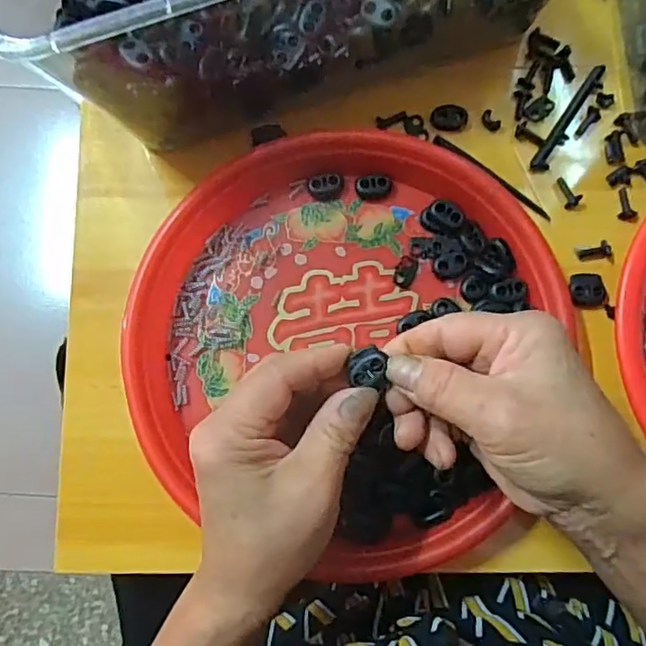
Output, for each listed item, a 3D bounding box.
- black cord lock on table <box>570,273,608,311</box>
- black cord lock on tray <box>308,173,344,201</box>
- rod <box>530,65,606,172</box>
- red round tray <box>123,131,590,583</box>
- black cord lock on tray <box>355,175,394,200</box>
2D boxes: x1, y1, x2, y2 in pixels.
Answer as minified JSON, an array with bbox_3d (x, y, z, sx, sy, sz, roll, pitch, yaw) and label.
[{"bbox_3d":[0.153,-0.018,0.346,0.022,0.009,0.021,-1,82,4],"label":"black cord lock on table"},{"bbox_3d":[0.002,-0.081,0.355,0.021,0.008,0.014,1,81,1],"label":"black cord lock on tray"},{"bbox_3d":[0.148,-0.122,0.356,0.010,0.004,0.076,34,83,5],"label":"rod"},{"bbox_3d":[0.010,0.006,0.330,0.225,0.034,0.231,-1,82,4],"label":"red round tray"},{"bbox_3d":[0.030,-0.080,0.354,0.021,0.006,0.013,1,81,1],"label":"black cord lock on tray"}]

